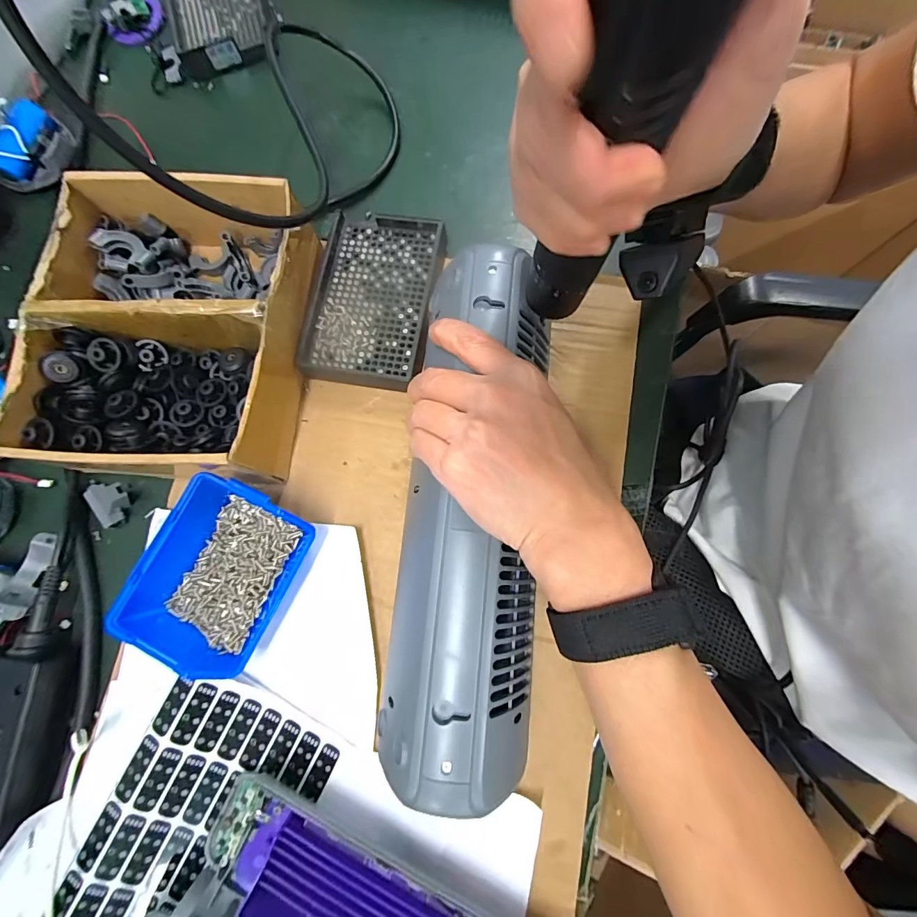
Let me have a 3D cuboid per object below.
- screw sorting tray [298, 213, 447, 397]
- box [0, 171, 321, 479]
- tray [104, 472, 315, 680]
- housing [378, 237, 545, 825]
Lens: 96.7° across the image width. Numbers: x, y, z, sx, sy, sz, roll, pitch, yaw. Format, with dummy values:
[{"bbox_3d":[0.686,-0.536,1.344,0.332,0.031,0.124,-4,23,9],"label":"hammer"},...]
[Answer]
[{"bbox_3d":[-0.067,-0.124,0.317,0.096,0.024,0.133,8,79,5],"label":"screw sorting tray"},{"bbox_3d":[-0.203,-0.091,0.293,0.170,0.067,0.198,2,78,4],"label":"box"},{"bbox_3d":[-0.154,0.074,0.269,0.082,0.040,0.109,26,81,9],"label":"tray"},{"bbox_3d":[0.007,0.020,0.232,0.079,0.037,0.297,4,78,2],"label":"housing"}]

